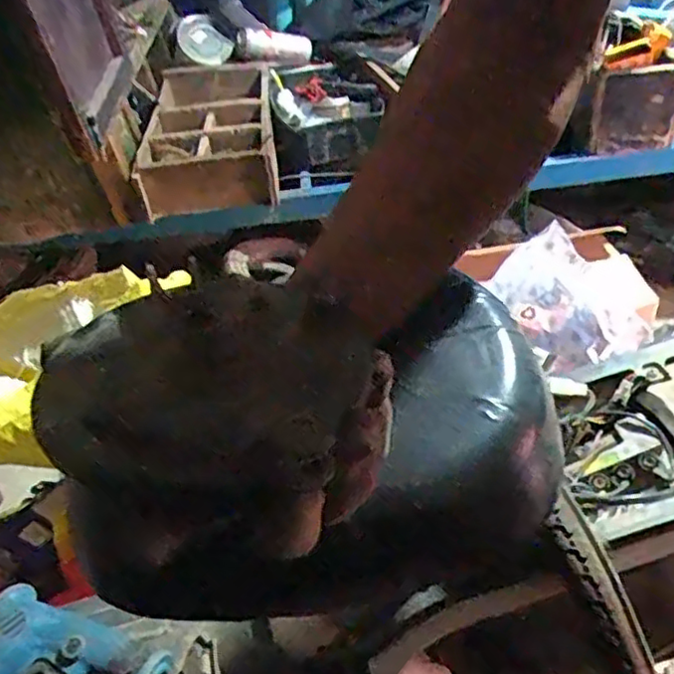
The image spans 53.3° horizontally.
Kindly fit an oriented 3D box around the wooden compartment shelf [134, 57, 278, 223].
[{"bbox_3d":[-0.250,-0.420,1.369,0.237,0.100,0.536,-7,38,-2],"label":"wooden compartment shelf"}]

